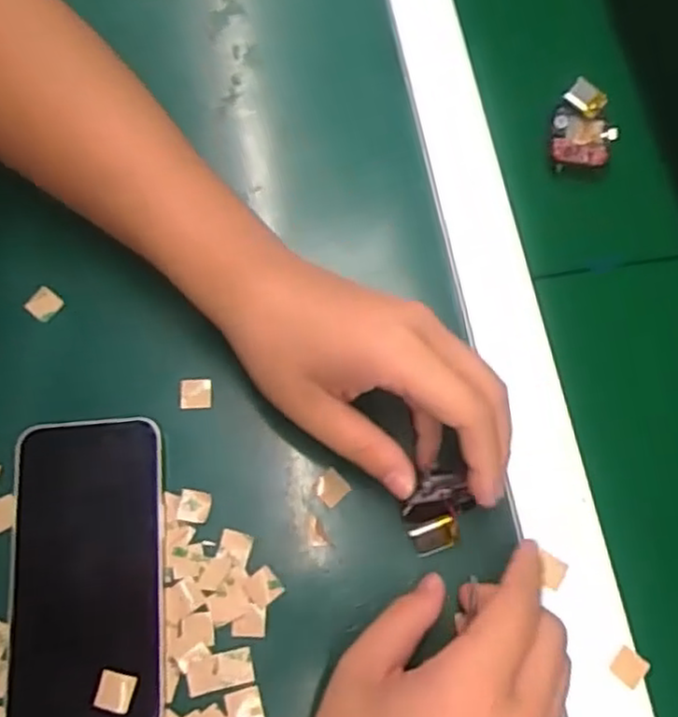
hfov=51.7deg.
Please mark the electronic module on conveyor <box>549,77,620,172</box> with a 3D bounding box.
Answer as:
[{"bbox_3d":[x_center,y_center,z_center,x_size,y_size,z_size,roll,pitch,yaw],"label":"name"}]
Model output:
[{"bbox_3d":[0.143,-0.137,0.410,0.035,0.014,0.052,5,72,0],"label":"electronic module on conveyor"}]

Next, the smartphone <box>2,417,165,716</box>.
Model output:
[{"bbox_3d":[-0.122,0.104,0.335,0.074,0.014,0.145,-3,72,-3],"label":"smartphone"}]

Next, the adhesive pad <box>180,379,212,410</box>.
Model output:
[{"bbox_3d":[-0.075,0.019,0.366,0.016,0.004,0.015,-1,72,-2],"label":"adhesive pad"}]

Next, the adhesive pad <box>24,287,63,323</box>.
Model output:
[{"bbox_3d":[-0.161,-0.029,0.382,0.015,0.006,0.016,39,75,11],"label":"adhesive pad"}]

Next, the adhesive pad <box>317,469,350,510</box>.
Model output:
[{"bbox_3d":[-0.004,0.065,0.349,0.015,0.004,0.015,-39,77,-13],"label":"adhesive pad"}]

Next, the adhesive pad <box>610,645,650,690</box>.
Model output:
[{"bbox_3d":[0.136,0.145,0.326,0.015,0.004,0.015,35,74,10],"label":"adhesive pad"}]

